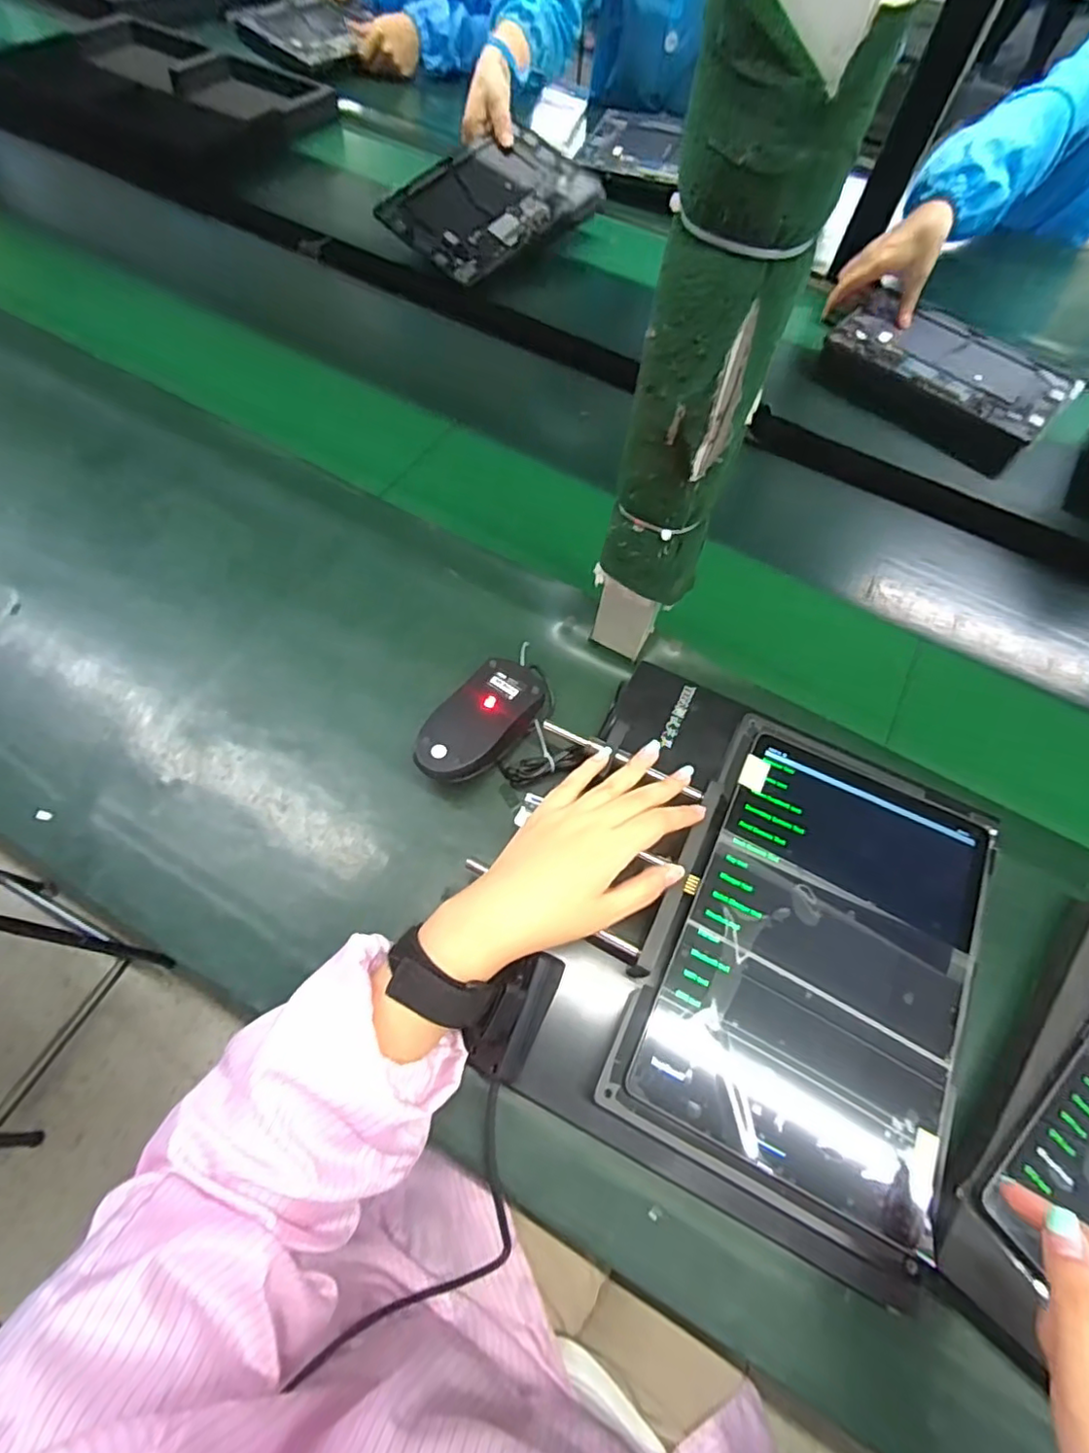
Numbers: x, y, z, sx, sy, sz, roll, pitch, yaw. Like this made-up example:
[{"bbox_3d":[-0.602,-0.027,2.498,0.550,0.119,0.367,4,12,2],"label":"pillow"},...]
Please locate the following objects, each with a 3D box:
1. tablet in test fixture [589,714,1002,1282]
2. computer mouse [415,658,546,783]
[{"bbox_3d":[0.171,0.137,0.383,0.179,0.015,0.276,24,66,11],"label":"tablet in test fixture"},{"bbox_3d":[-0.048,-0.001,0.449,0.055,0.041,0.109,36,67,13],"label":"computer mouse"}]

